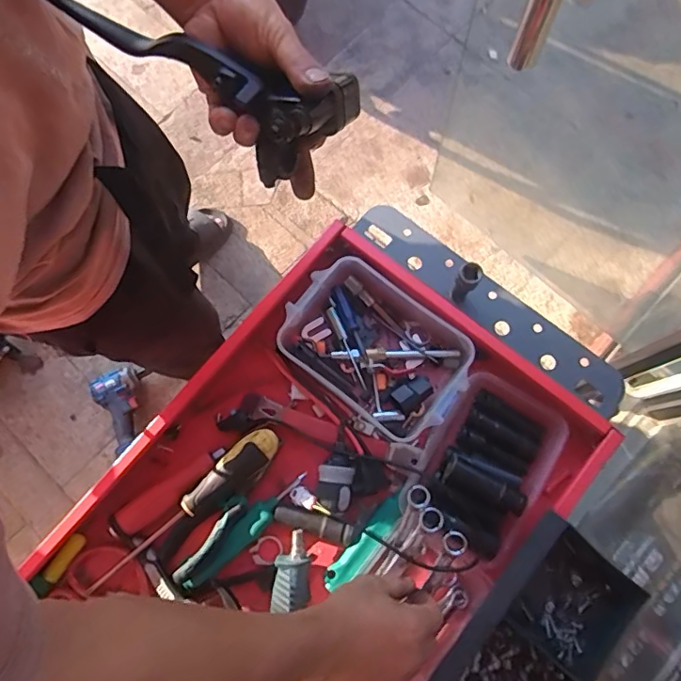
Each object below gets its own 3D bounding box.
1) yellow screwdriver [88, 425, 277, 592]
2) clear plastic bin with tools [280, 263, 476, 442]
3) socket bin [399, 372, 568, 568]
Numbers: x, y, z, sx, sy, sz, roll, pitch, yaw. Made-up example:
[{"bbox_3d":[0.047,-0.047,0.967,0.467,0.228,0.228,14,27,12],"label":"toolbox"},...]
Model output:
[{"bbox_3d":[-0.157,0.164,0.522,0.228,0.032,0.032,-36,78,-7],"label":"yellow screwdriver"},{"bbox_3d":[0.036,0.009,0.556,0.191,0.048,0.129,36,79,9],"label":"clear plastic bin with tools"},{"bbox_3d":[0.139,0.127,0.527,0.106,0.042,0.174,31,79,8],"label":"socket bin"}]

